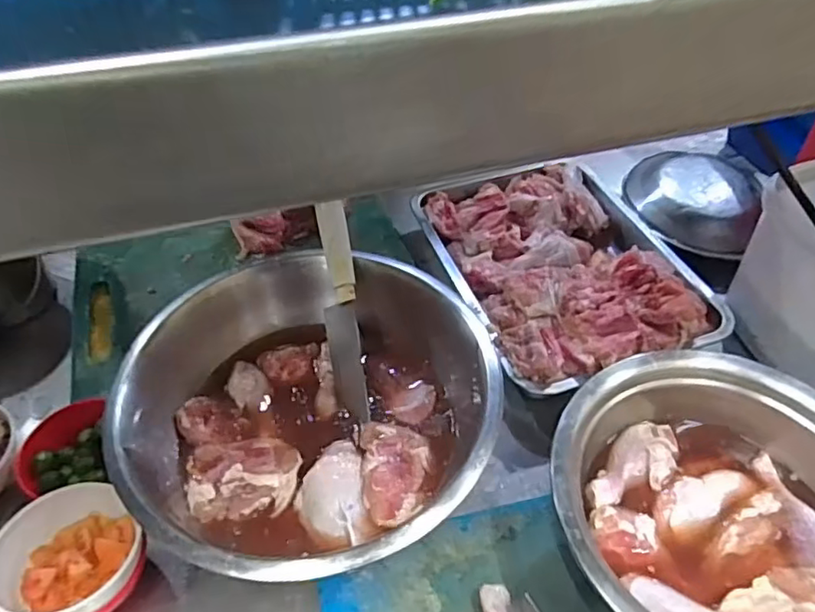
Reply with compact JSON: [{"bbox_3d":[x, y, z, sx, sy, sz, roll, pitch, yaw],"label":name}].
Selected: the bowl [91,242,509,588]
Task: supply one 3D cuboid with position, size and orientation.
[{"bbox_3d":[-0.076,0.100,0.521,0.298,0.112,0.277,0,46,0],"label":"bowl"}]

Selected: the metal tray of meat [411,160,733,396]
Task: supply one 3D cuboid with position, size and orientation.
[{"bbox_3d":[0.180,-0.057,0.713,0.263,0.071,0.340,-14,47,-13],"label":"metal tray of meat"}]

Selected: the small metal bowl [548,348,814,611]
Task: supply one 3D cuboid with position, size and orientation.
[{"bbox_3d":[0.239,0.162,0.463,0.245,0.092,0.247,0,46,0],"label":"small metal bowl"}]

